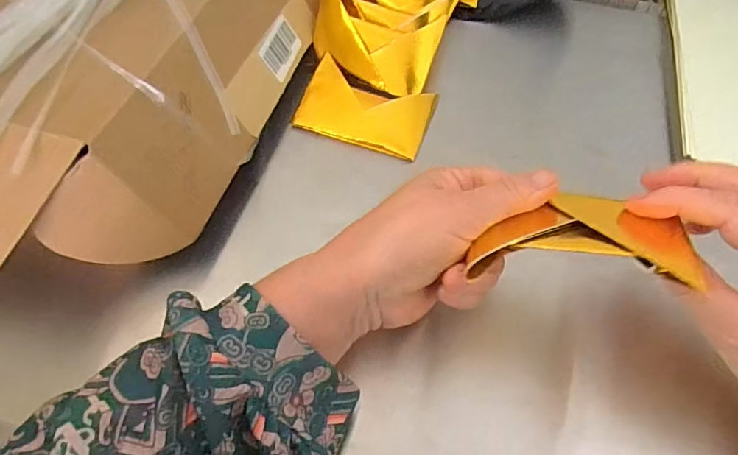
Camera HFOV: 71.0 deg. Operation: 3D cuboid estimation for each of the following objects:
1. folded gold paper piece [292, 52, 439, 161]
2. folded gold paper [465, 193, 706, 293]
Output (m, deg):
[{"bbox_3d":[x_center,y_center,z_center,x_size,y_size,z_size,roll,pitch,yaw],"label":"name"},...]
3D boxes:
[{"bbox_3d":[-0.002,-0.095,0.410,0.099,0.013,0.069,18,57,7],"label":"folded gold paper piece"},{"bbox_3d":[0.107,0.002,0.264,0.111,0.023,0.053,2,56,-3],"label":"folded gold paper"}]

